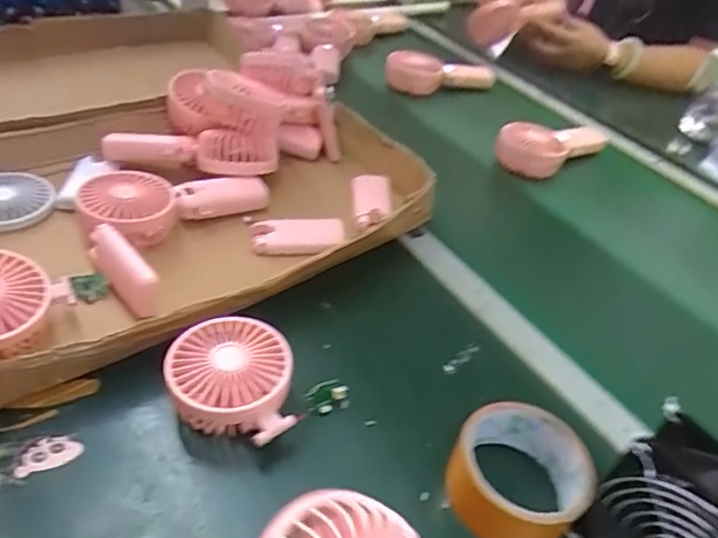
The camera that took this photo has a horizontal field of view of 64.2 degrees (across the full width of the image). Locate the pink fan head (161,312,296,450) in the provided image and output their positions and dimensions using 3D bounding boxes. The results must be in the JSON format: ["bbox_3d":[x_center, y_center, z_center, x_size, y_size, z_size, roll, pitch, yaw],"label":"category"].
[{"bbox_3d":[-0.090,0.084,0.430,0.099,0.047,0.086,17,41,10],"label":"pink fan head"}]

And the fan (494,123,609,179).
[{"bbox_3d":[0.272,-0.171,0.788,0.174,0.056,0.065,-9,42,-22],"label":"fan"}]

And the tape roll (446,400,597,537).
[{"bbox_3d":[0.111,0.140,0.398,0.088,0.043,0.087,6,38,-5],"label":"tape roll"}]

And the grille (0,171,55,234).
[{"bbox_3d":[-0.334,-0.065,0.542,0.081,0.022,0.081,-16,45,-30],"label":"grille"}]

